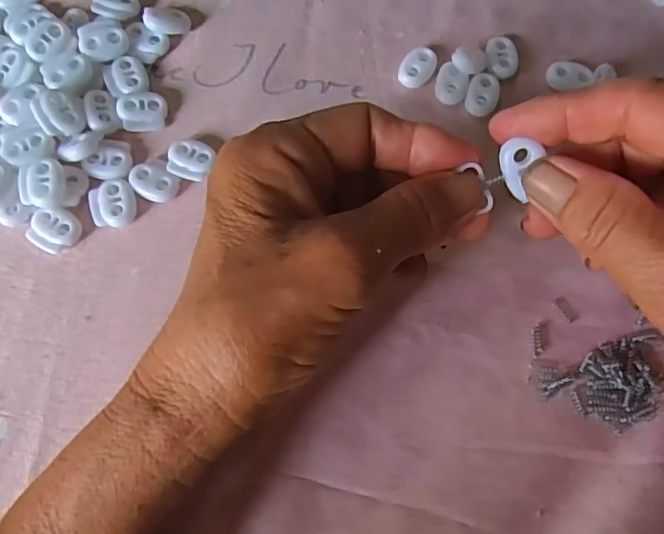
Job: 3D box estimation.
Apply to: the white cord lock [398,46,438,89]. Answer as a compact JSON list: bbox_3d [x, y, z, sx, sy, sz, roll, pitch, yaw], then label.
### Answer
[{"bbox_3d":[0.042,-0.096,0.284,0.014,0.007,0.021,33,75,9],"label":"white cord lock"}]

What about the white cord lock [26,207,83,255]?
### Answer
[{"bbox_3d":[-0.120,-0.016,0.252,0.021,0.006,0.019,24,74,6],"label":"white cord lock"}]

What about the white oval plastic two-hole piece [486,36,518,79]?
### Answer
[{"bbox_3d":[0.083,-0.102,0.286,0.015,0.005,0.023,-8,73,-3],"label":"white oval plastic two-hole piece"}]

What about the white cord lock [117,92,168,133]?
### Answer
[{"bbox_3d":[-0.087,-0.072,0.270,0.021,0.006,0.019,-5,73,-2],"label":"white cord lock"}]

